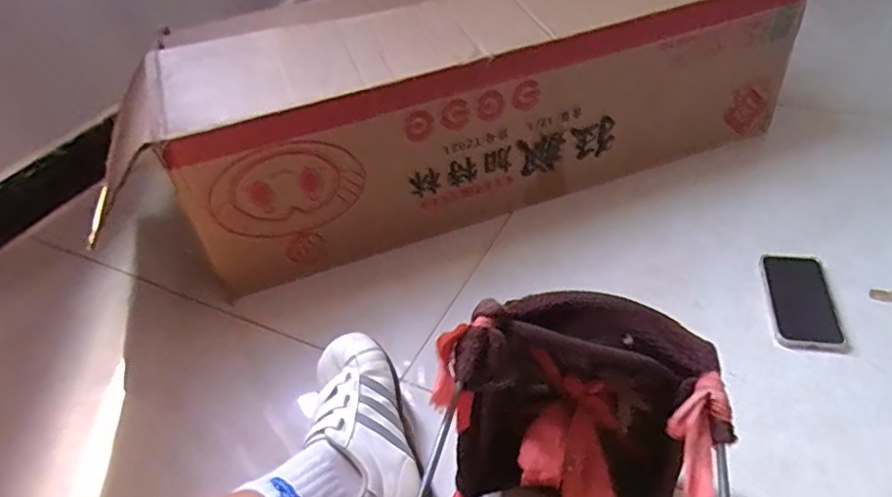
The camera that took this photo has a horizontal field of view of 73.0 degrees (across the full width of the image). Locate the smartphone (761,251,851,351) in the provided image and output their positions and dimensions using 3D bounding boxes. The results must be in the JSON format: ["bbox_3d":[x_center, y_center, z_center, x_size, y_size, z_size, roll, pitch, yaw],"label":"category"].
[{"bbox_3d":[0.447,0.060,0.762,0.078,0.008,0.152,4,39,11],"label":"smartphone"}]

